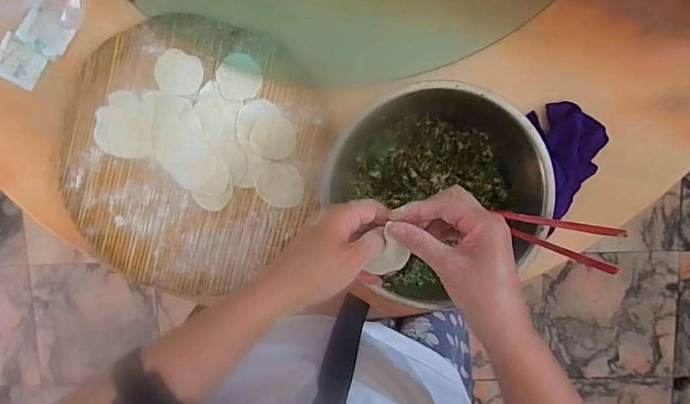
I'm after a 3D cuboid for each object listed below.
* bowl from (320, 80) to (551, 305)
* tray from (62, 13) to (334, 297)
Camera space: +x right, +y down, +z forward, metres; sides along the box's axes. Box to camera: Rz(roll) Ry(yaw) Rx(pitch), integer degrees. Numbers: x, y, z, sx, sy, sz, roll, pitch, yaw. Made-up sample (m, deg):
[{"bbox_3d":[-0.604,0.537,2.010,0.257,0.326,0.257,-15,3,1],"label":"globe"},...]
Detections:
[{"bbox_3d":[0.107,-0.019,0.510,0.225,0.093,0.226,0,96,2],"label":"bowl"},{"bbox_3d":[-0.198,-0.056,0.561,0.335,0.022,0.339,0,96,2],"label":"tray"}]

